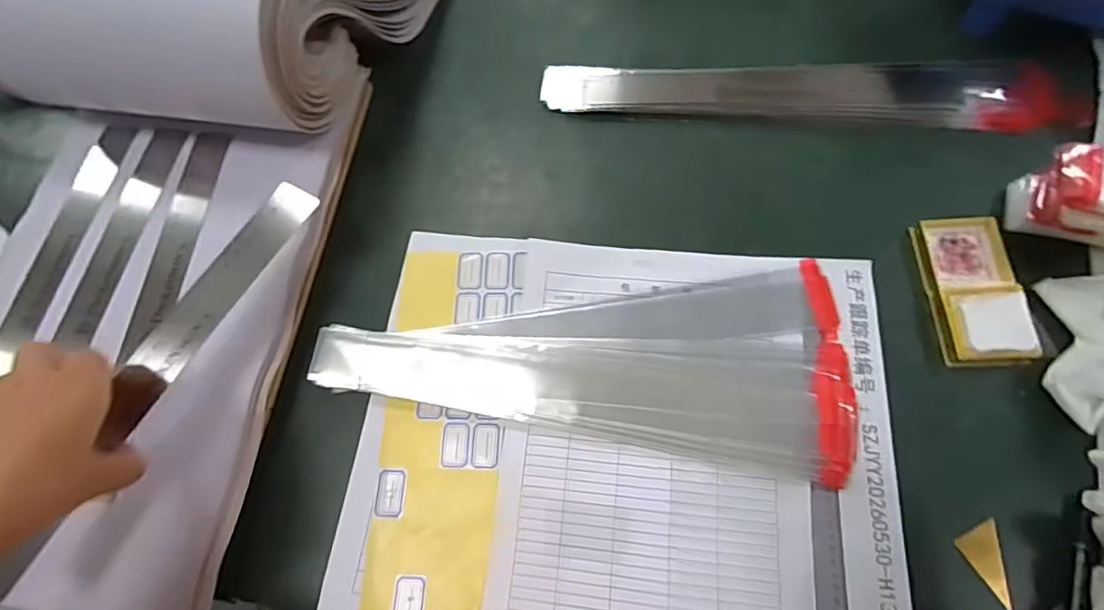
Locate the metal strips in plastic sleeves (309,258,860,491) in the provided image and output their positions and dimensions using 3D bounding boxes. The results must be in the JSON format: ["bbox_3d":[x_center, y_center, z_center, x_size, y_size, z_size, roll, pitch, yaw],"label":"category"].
[{"bbox_3d":[0.019,0.033,0.406,0.370,0.014,0.142,3,70,6],"label":"metal strips in plastic sleeves"}]

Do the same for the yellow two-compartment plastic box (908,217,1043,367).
[{"bbox_3d":[0.298,-0.014,0.398,0.060,0.022,0.112,1,68,1],"label":"yellow two-compartment plastic box"}]

